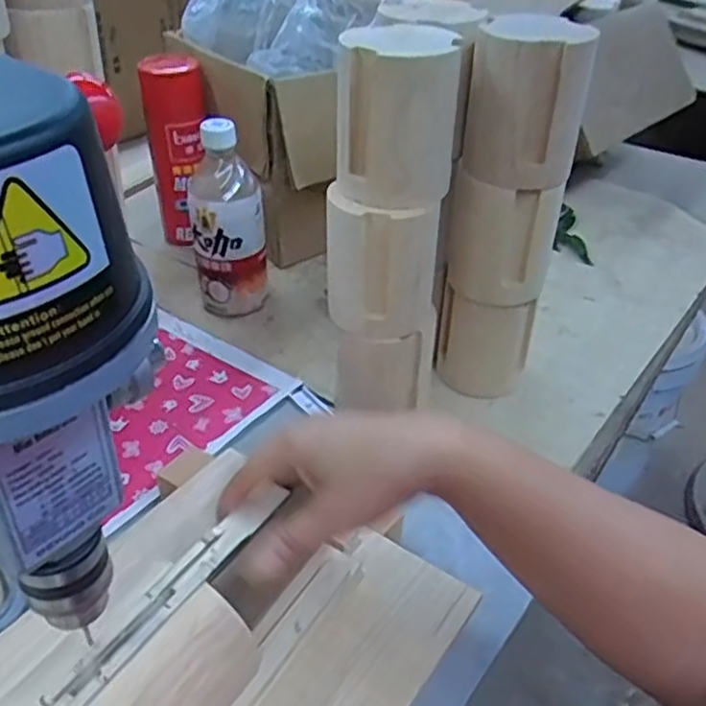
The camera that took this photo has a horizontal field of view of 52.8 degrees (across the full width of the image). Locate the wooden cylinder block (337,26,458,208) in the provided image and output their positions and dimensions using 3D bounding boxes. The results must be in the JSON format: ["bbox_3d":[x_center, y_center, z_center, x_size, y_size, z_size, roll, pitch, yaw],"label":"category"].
[{"bbox_3d":[0.030,-0.157,0.472,0.078,0.099,0.072,7,37,4],"label":"wooden cylinder block"}]

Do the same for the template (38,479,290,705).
[{"bbox_3d":[-0.083,0.110,0.337,0.019,0.006,0.142,21,40,25],"label":"template"}]

